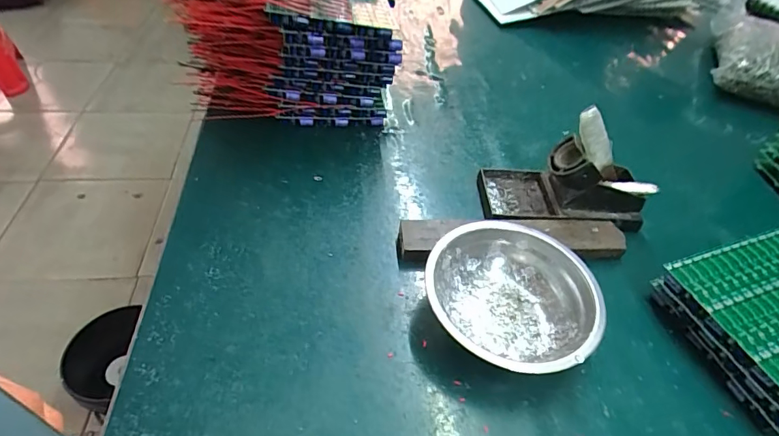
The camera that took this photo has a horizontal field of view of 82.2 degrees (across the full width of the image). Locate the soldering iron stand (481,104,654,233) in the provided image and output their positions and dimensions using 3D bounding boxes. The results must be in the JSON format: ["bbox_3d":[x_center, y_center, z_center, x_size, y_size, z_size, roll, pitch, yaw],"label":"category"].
[{"bbox_3d":[0.170,-0.041,0.421,0.154,0.083,0.073,7,45,2],"label":"soldering iron stand"}]

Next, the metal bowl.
[{"bbox_3d":[0.090,0.062,0.341,0.123,0.042,0.125,3,45,-3],"label":"metal bowl"}]

